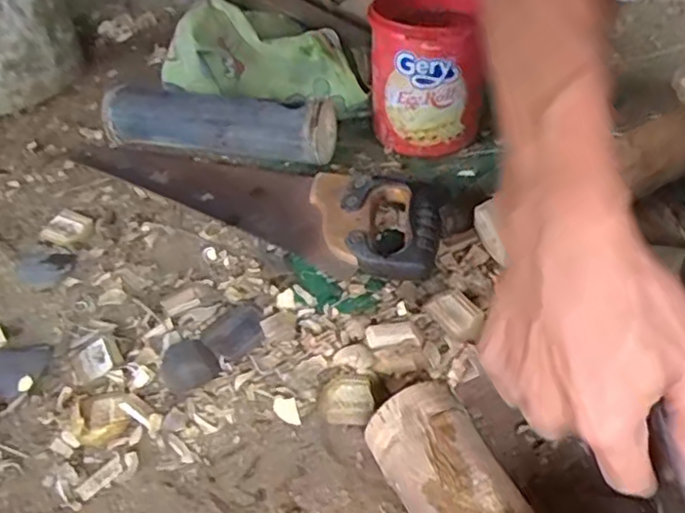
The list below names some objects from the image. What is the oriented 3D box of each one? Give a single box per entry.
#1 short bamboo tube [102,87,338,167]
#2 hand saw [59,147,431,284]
[{"bbox_3d":[-0.154,-0.163,0.768,0.284,0.069,0.067,5,44,11],"label":"short bamboo tube"},{"bbox_3d":[-0.114,-0.081,0.686,0.478,0.044,0.121,21,49,25],"label":"hand saw"}]

